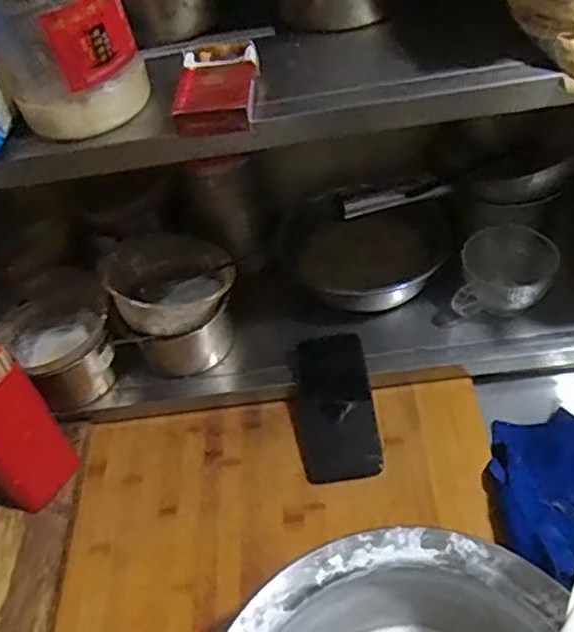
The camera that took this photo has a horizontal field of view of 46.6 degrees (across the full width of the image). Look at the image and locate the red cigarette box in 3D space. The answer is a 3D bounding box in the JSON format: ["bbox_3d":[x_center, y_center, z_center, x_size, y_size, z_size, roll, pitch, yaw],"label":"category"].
[{"bbox_3d":[-0.052,-0.179,0.517,0.058,0.025,0.101,-4,46,8],"label":"red cigarette box"}]

